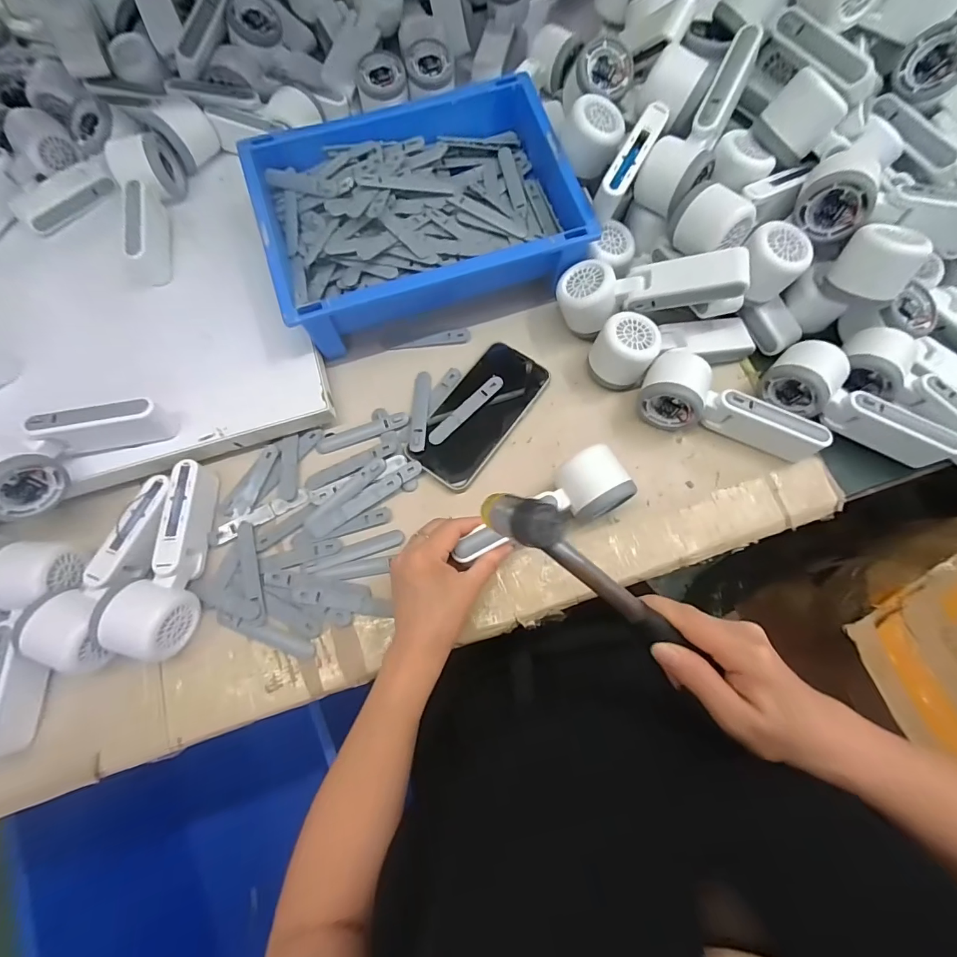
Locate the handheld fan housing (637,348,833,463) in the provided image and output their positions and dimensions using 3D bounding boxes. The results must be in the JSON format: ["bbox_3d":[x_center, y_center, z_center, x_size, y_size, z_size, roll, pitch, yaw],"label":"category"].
[{"bbox_3d":[0.237,-0.058,0.413,0.169,0.053,0.060,31,76,10],"label":"handheld fan housing"}]

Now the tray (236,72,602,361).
[{"bbox_3d":[-0.058,-0.270,0.456,0.307,0.085,0.222,-18,71,-5],"label":"tray"}]

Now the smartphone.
[{"bbox_3d":[0.001,-0.066,0.444,0.075,0.015,0.158,34,75,13],"label":"smartphone"}]

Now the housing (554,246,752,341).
[{"bbox_3d":[0.165,-0.185,0.430,0.169,0.046,0.061,-1,77,23],"label":"housing"}]

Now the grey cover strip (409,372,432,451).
[{"bbox_3d":[-0.059,-0.070,0.447,0.018,0.005,0.094,1,62,0],"label":"grey cover strip"}]

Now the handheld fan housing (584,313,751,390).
[{"bbox_3d":[0.197,-0.134,0.439,0.171,0.053,0.057,-9,73,-2],"label":"handheld fan housing"}]

